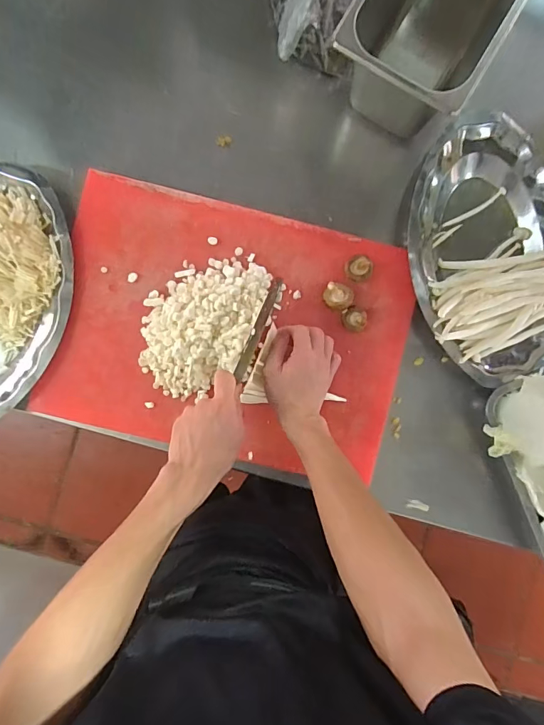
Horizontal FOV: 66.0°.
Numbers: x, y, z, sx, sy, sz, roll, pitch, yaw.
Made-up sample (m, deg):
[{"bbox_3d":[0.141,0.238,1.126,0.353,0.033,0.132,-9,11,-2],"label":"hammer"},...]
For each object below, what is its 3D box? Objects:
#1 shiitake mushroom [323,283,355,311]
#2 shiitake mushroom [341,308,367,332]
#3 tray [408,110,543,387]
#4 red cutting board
[{"bbox_3d":[0.093,-0.091,0.585,0.040,0.018,0.035,17,90,-2],"label":"shiitake mushroom"},{"bbox_3d":[0.119,-0.061,0.597,0.034,0.017,0.033,-22,91,-2],"label":"shiitake mushroom"},{"bbox_3d":[0.312,-0.162,0.612,0.233,0.071,0.376,-12,91,-2],"label":"tray"},{"bbox_3d":[-0.059,-0.042,0.593,0.485,0.029,0.350,13,88,-1],"label":"red cutting board"}]

